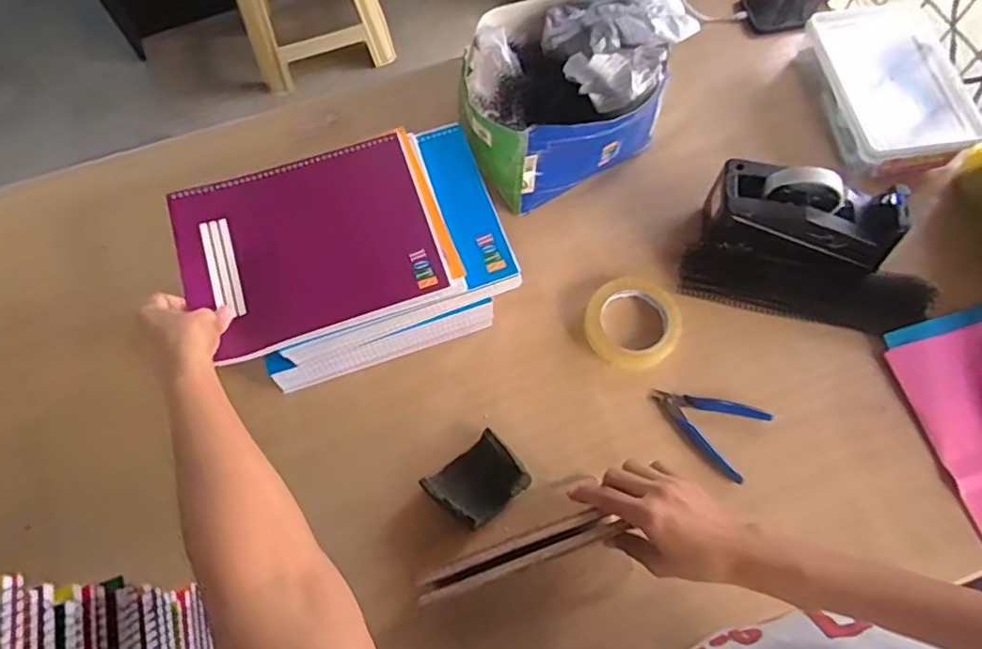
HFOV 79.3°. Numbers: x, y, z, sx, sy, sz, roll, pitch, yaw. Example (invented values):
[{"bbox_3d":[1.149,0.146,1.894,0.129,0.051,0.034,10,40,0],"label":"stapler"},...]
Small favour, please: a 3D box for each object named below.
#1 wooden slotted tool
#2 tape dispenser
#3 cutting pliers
[{"bbox_3d":[0.024,0.195,0.507,0.176,0.016,0.027,-18,67,-6],"label":"wooden slotted tool"},{"bbox_3d":[0.358,-0.125,0.672,0.202,0.110,0.085,8,68,6],"label":"tape dispenser"},{"bbox_3d":[0.227,0.104,0.635,0.118,0.008,0.082,26,71,13],"label":"cutting pliers"}]

